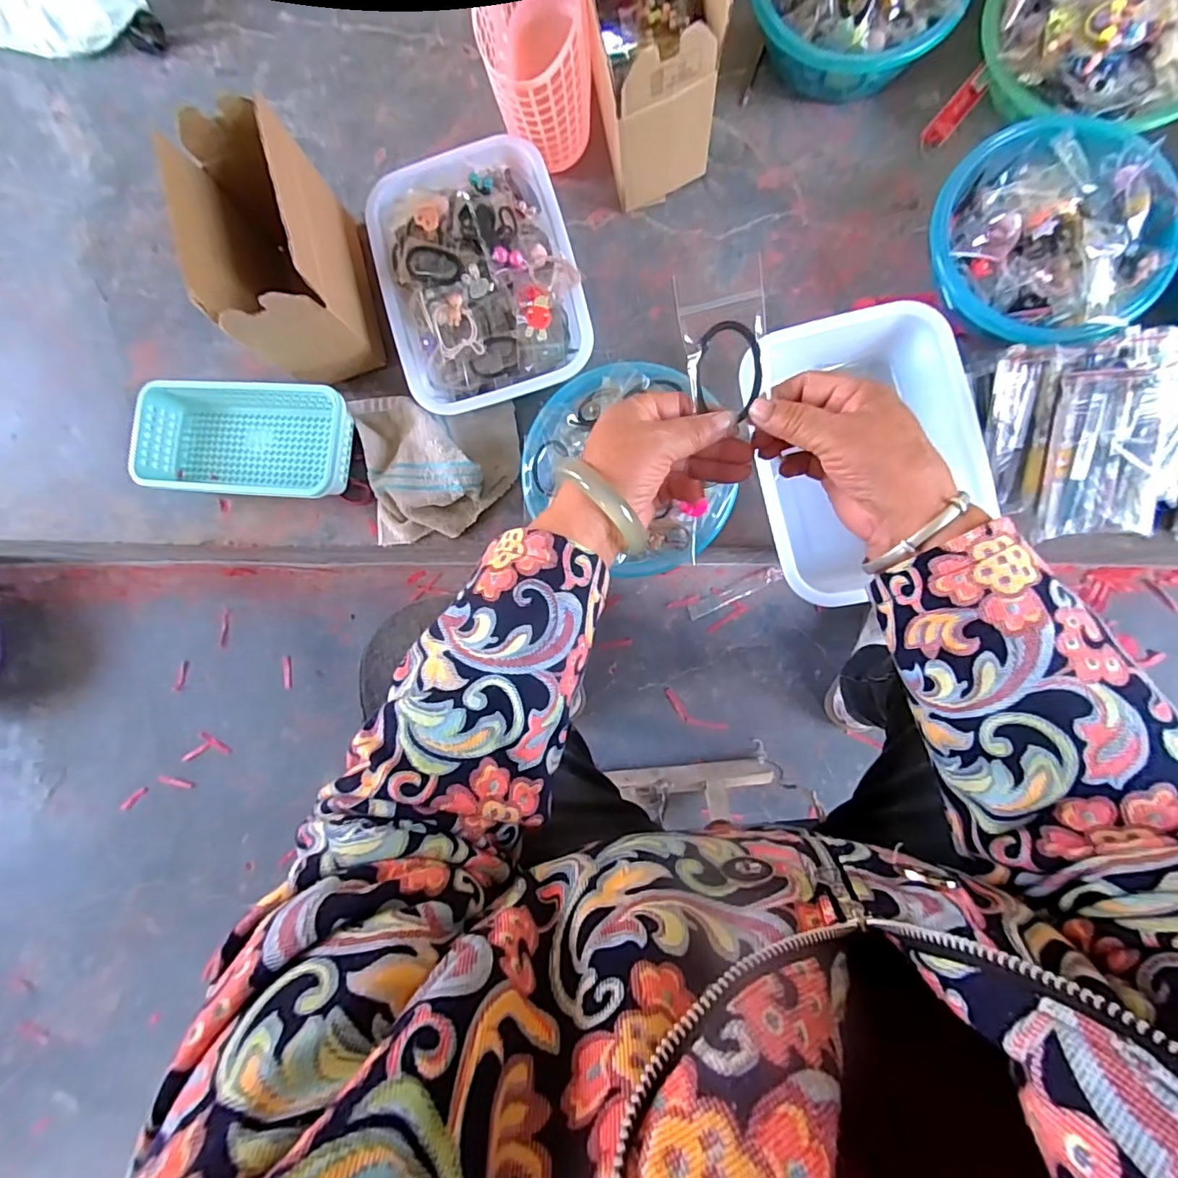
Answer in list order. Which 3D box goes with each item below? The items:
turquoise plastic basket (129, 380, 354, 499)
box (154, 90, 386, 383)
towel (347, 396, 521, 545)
[{"bbox_3d":[-0.417,-0.181,0.659,0.259,0.066,0.143,7,87,5],"label":"turquoise plastic basket"},{"bbox_3d":[-0.327,-0.351,0.596,0.115,0.186,0.210,-18,85,4],"label":"box"},{"bbox_3d":[-0.182,-0.152,0.645,0.188,0.056,0.174,-6,86,5],"label":"towel"}]

